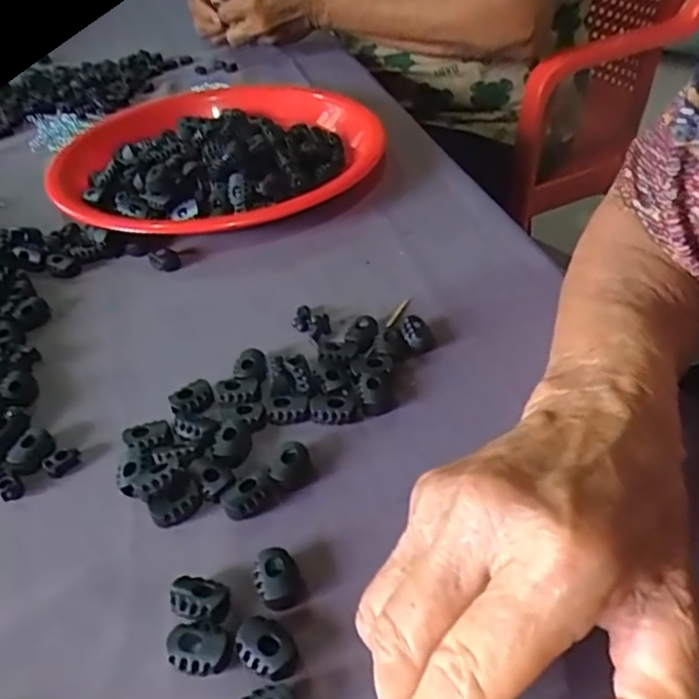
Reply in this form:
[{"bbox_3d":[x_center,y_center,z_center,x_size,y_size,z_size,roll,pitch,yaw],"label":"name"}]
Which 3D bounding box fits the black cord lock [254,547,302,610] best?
[{"bbox_3d":[-0.027,0.089,0.245,0.016,0.010,0.024,-13,40,-10],"label":"black cord lock"}]

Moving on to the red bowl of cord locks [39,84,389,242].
[{"bbox_3d":[-0.113,-0.161,0.528,0.246,0.049,0.259,-3,40,2],"label":"red bowl of cord locks"}]

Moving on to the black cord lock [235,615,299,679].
[{"bbox_3d":[-0.029,0.105,0.225,0.016,0.009,0.023,-34,48,-31],"label":"black cord lock"}]

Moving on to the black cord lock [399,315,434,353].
[{"bbox_3d":[0.037,-0.009,0.348,0.017,0.011,0.024,-2,40,3],"label":"black cord lock"}]

